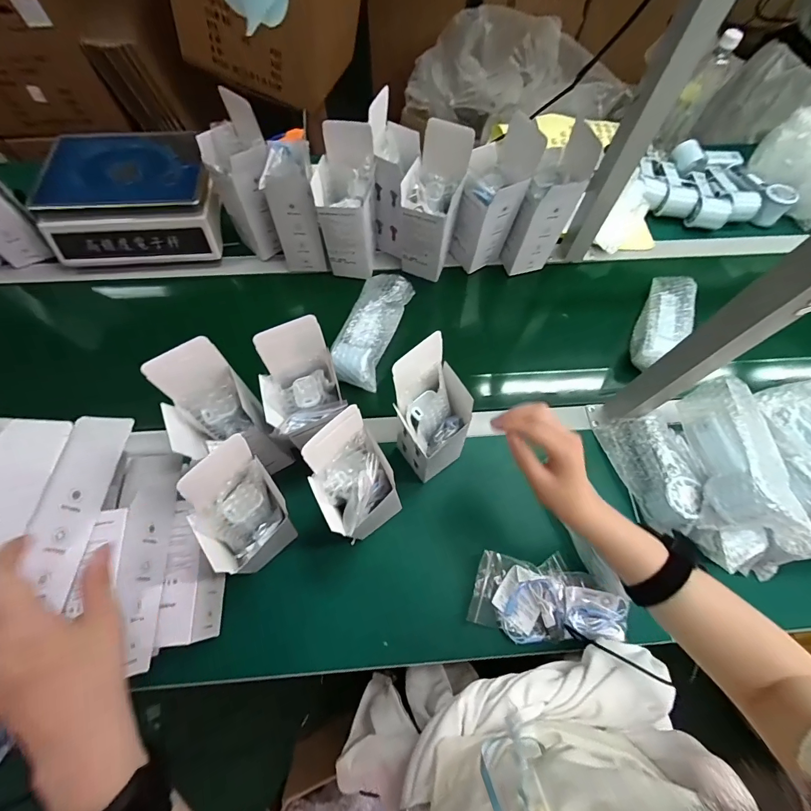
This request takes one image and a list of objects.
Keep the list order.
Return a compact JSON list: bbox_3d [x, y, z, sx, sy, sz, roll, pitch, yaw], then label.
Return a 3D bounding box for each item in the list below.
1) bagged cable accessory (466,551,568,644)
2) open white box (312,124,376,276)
[{"bbox_3d":[0.149,0.253,0.504,0.125,0.036,0.091,18,69,4],"label":"bagged cable accessory"},{"bbox_3d":[-0.095,-0.322,0.638,0.087,0.223,0.081,7,68,0],"label":"open white box"}]

